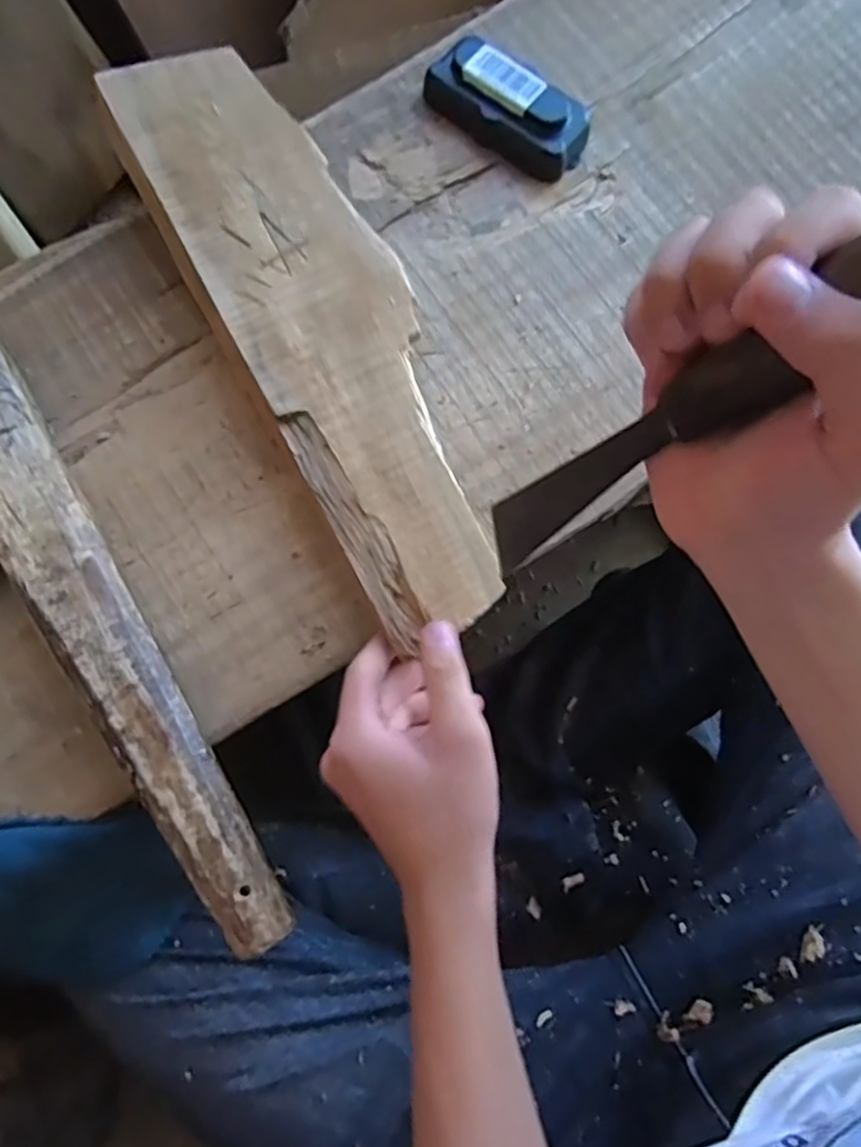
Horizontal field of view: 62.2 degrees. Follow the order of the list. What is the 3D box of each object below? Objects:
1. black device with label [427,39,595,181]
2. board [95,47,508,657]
[{"bbox_3d":[0.050,-0.298,0.453,0.104,0.029,0.051,43,82,10],"label":"black device with label"},{"bbox_3d":[-0.062,-0.136,0.391,0.105,0.022,0.353,-25,83,-6],"label":"board"}]

